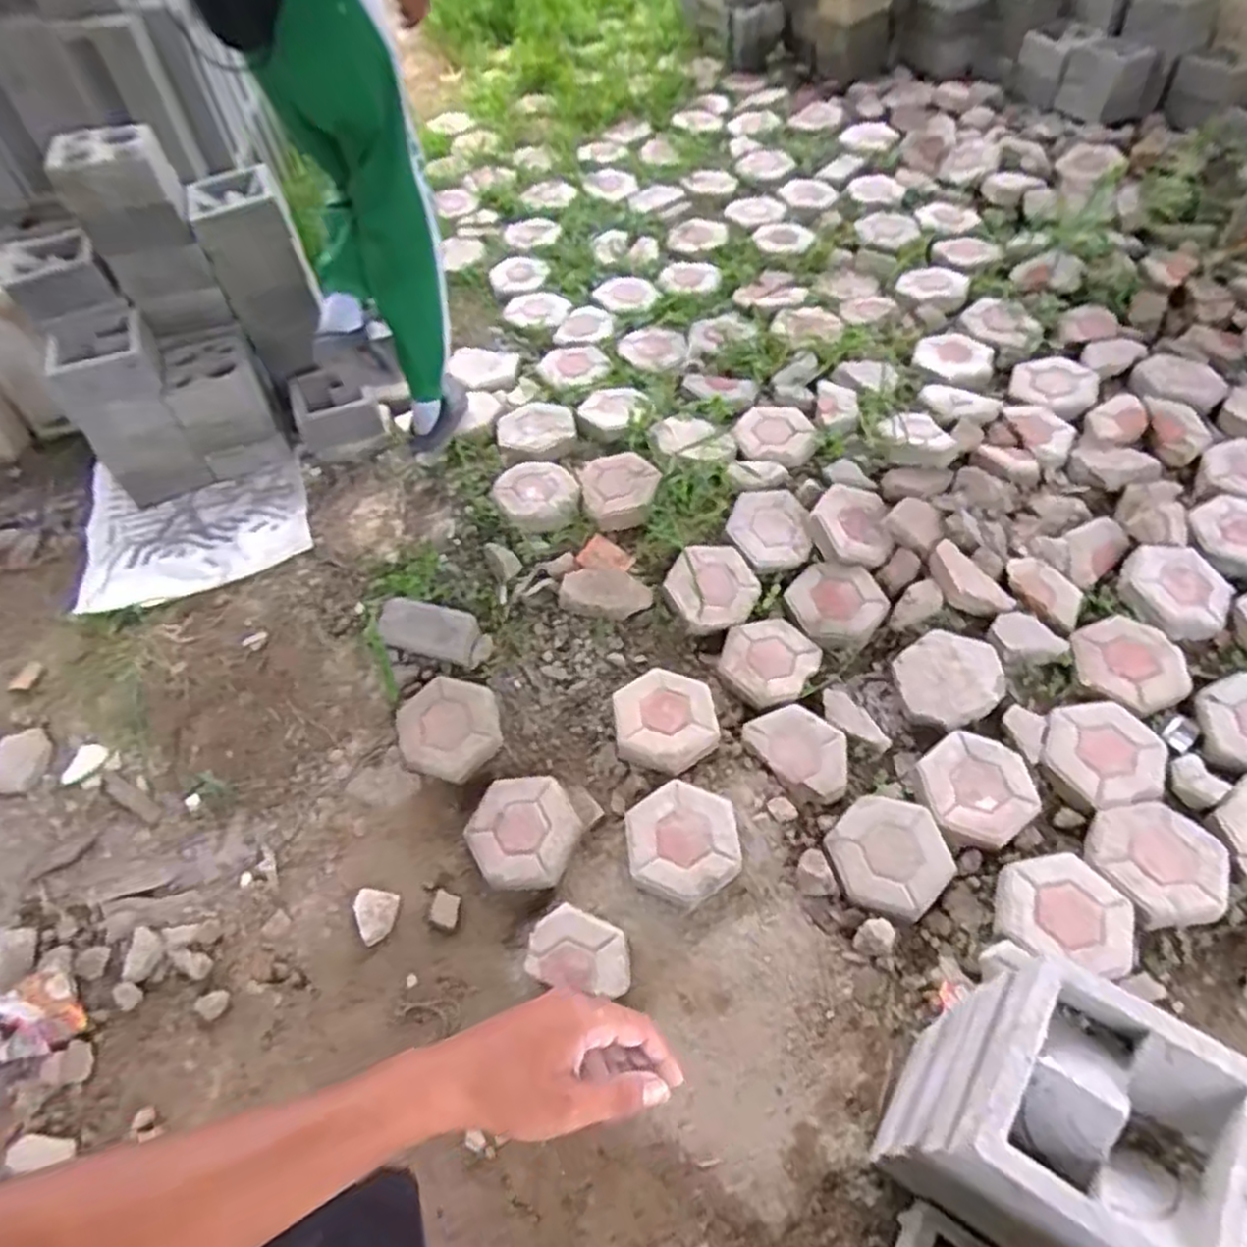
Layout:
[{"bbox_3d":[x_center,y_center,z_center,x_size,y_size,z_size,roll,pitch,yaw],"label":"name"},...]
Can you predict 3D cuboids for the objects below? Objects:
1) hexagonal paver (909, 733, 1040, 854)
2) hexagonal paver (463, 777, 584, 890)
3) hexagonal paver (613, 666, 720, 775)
[{"bbox_3d":[0.656,0.299,1.417,0.214,0.040,0.213,-37,58,-19],"label":"hexagonal paver"},{"bbox_3d":[-0.185,0.394,1.441,0.207,0.046,0.215,20,59,20],"label":"hexagonal paver"},{"bbox_3d":[0.082,0.186,1.532,0.207,0.050,0.235,-8,53,1],"label":"hexagonal paver"}]

